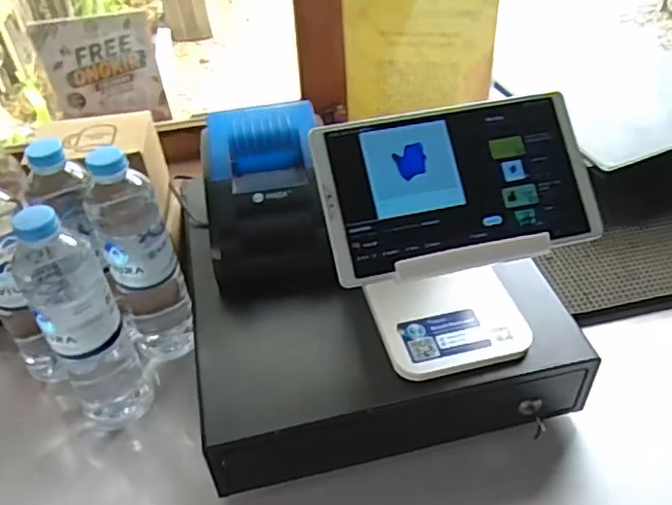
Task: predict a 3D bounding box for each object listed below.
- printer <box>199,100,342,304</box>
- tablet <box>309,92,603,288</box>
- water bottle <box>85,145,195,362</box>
[{"bbox_3d":[-0.071,-0.056,0.601,0.122,0.108,0.168,-7,42,-5],"label":"printer"},{"bbox_3d":[0.093,-0.053,0.469,0.207,0.006,0.121,-11,80,-9],"label":"tablet"},{"bbox_3d":[-0.187,0.014,0.600,0.067,0.259,0.076,-18,44,-16],"label":"water bottle"}]

